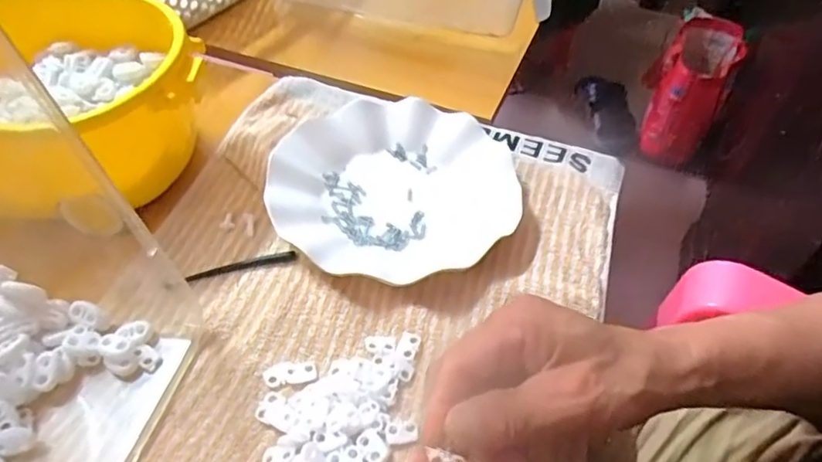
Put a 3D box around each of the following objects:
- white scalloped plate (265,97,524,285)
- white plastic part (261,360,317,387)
[{"bbox_3d":[-0.012,-0.034,0.437,0.177,0.025,0.170,0,49,0],"label":"white scalloped plate"},{"bbox_3d":[-0.072,0.086,0.350,0.032,0.004,0.016,-8,49,-6],"label":"white plastic part"}]

